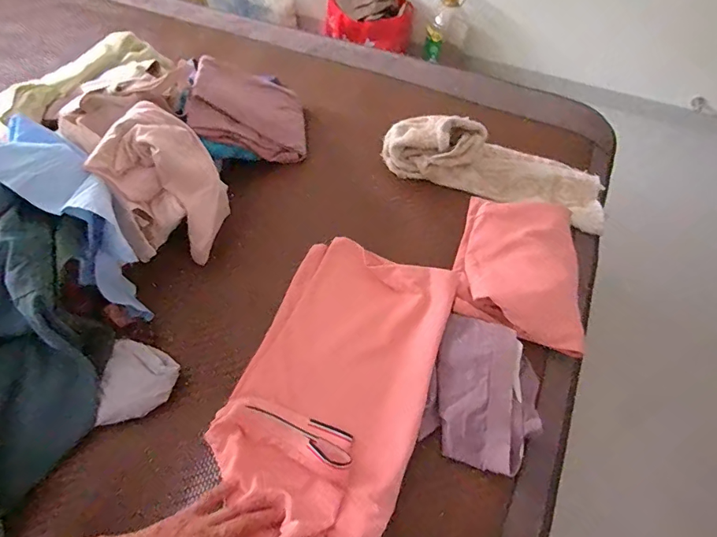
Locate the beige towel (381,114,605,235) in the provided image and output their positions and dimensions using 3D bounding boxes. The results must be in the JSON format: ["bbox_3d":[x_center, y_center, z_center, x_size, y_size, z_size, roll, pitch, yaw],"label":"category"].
[{"bbox_3d":[0.242,-0.192,0.768,0.395,0.083,0.128,19,57,12],"label":"beige towel"}]

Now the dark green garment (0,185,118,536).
[{"bbox_3d":[-0.432,0.105,0.502,0.210,0.172,0.351,6,56,4],"label":"dark green garment"}]

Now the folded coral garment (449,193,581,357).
[{"bbox_3d":[0.238,-0.004,0.653,0.178,0.044,0.229,9,56,6],"label":"folded coral garment"}]

